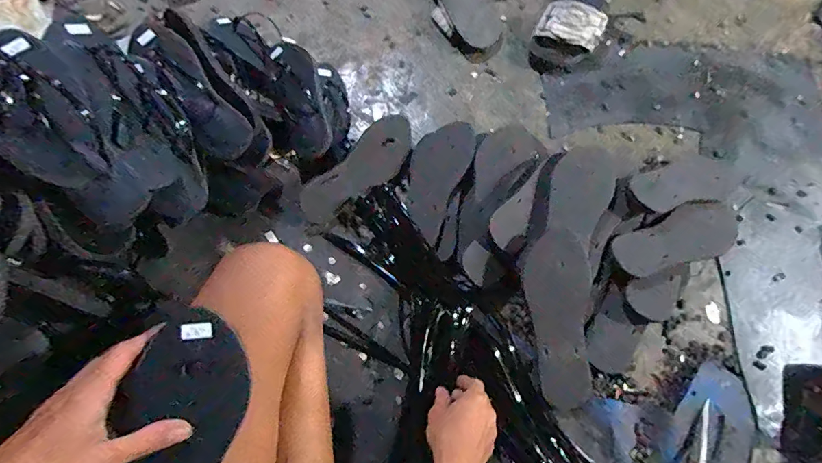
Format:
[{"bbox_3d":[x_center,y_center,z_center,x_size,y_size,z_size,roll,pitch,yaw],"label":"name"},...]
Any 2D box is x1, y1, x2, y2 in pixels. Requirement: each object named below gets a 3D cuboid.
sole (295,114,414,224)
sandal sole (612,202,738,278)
[{"bbox_3d":[-0.081,-0.100,0.700,0.224,0.028,0.079,-45,114,-7],"label":"sole"},{"bbox_3d":[0.410,0.009,0.665,0.221,0.010,0.084,-13,74,-13],"label":"sandal sole"}]

